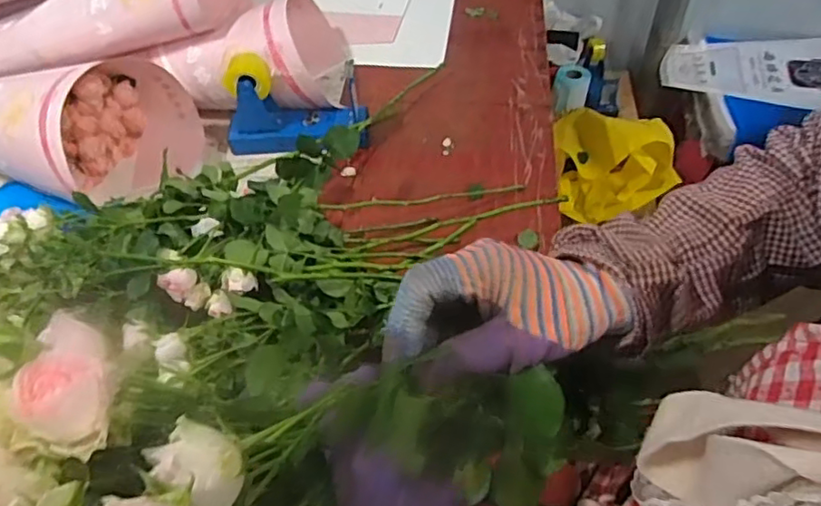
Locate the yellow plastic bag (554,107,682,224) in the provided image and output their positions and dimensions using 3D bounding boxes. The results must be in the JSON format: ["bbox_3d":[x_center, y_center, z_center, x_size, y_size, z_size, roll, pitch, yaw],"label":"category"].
[{"bbox_3d":[0.444,-0.195,1.374,0.271,0.169,0.206,8,52,11],"label":"yellow plastic bag"}]

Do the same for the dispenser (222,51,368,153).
[{"bbox_3d":[-0.167,-0.215,0.882,0.200,0.129,0.074,1,51,5],"label":"dispenser"}]

